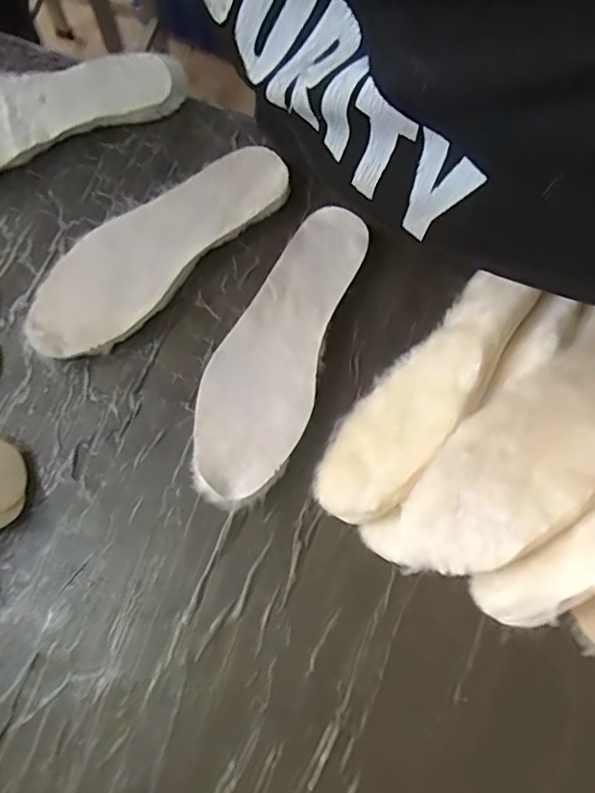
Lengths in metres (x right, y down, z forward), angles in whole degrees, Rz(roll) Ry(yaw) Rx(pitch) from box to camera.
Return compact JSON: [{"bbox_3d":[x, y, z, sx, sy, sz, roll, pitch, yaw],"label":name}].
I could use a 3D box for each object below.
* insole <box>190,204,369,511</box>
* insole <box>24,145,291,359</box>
[{"bbox_3d":[-0.015,-0.042,0.506,0.093,0.024,0.278,26,76,2],"label":"insole"},{"bbox_3d":[-0.127,-0.139,0.522,0.267,0.027,0.093,-40,75,-8],"label":"insole"}]

